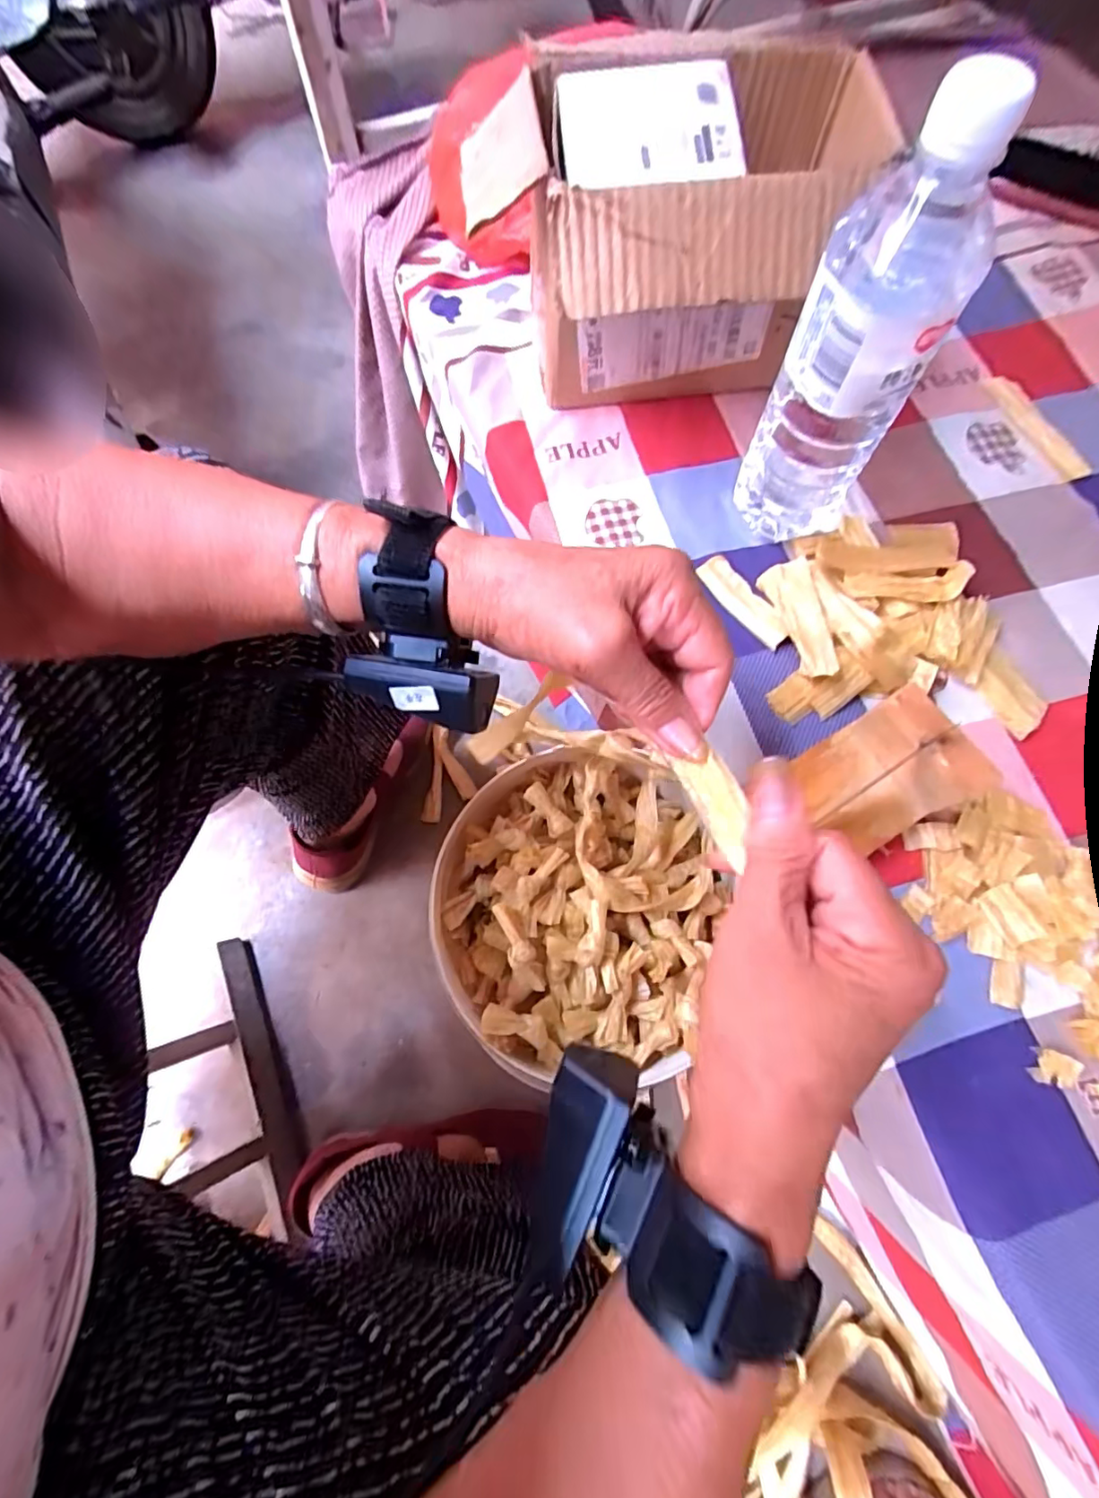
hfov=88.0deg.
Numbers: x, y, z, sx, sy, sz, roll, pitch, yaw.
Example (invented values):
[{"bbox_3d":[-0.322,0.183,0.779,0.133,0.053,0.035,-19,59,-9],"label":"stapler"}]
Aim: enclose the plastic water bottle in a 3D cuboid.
[{"bbox_3d":[0.164,-0.207,0.307,0.073,0.209,0.068,26,72,8],"label":"plastic water bottle"}]

